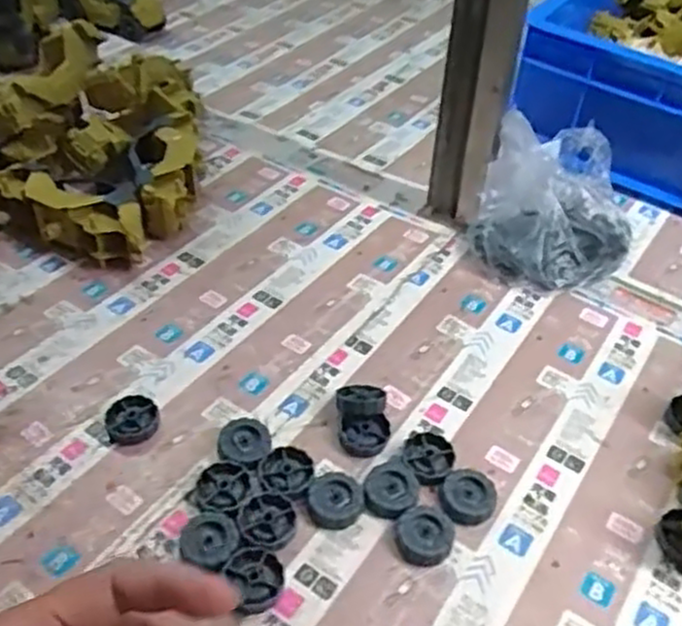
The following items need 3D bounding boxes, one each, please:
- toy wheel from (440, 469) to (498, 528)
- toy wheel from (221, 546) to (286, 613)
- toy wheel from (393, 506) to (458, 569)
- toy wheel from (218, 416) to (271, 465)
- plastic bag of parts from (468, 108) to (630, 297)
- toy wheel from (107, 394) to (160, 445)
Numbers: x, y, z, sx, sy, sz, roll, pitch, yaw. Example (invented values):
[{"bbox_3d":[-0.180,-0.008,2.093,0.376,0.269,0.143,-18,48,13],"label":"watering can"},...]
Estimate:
[{"bbox_3d":[0.090,0.130,0.529,0.039,0.013,0.038,1,42,-1],"label":"toy wheel"},{"bbox_3d":[-0.053,0.169,0.477,0.034,0.012,0.039,-18,46,-21],"label":"toy wheel"},{"bbox_3d":[0.057,0.150,0.506,0.040,0.013,0.037,1,42,-1],"label":"toy wheel"},{"bbox_3d":[-0.071,0.095,0.547,0.037,0.013,0.037,1,44,-1],"label":"toy wheel"},{"bbox_3d":[0.207,-0.109,0.712,0.143,0.120,0.157,17,46,15],"label":"plastic bag of parts"},{"bbox_3d":[-0.156,0.081,0.566,0.038,0.010,0.040,1,42,-1],"label":"toy wheel"}]

